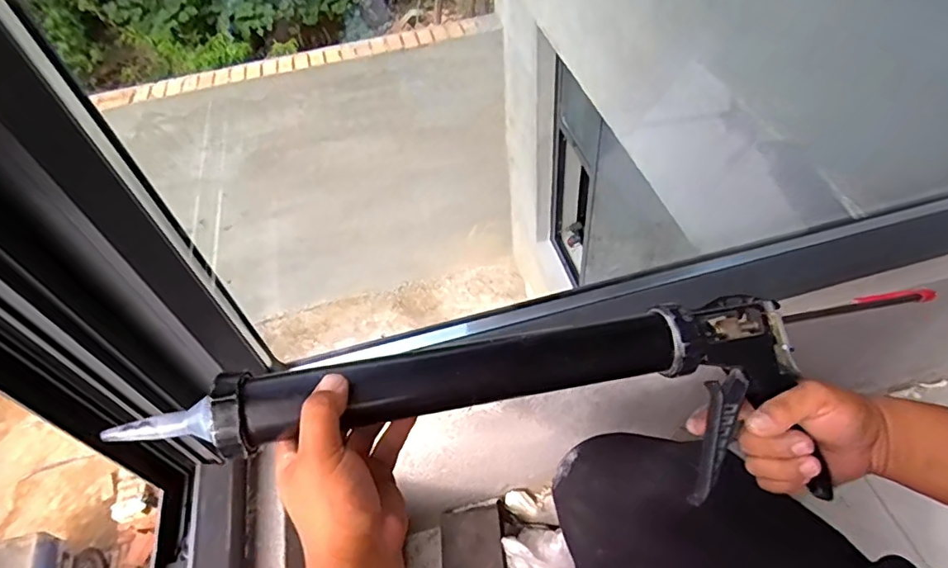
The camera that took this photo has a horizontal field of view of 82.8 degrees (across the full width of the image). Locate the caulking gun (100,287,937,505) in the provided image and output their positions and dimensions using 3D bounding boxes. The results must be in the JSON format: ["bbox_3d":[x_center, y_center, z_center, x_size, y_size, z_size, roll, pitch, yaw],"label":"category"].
[{"bbox_3d":[0.060,0.106,0.439,0.630,0.094,0.134,-5,50,-11],"label":"caulking gun"}]

